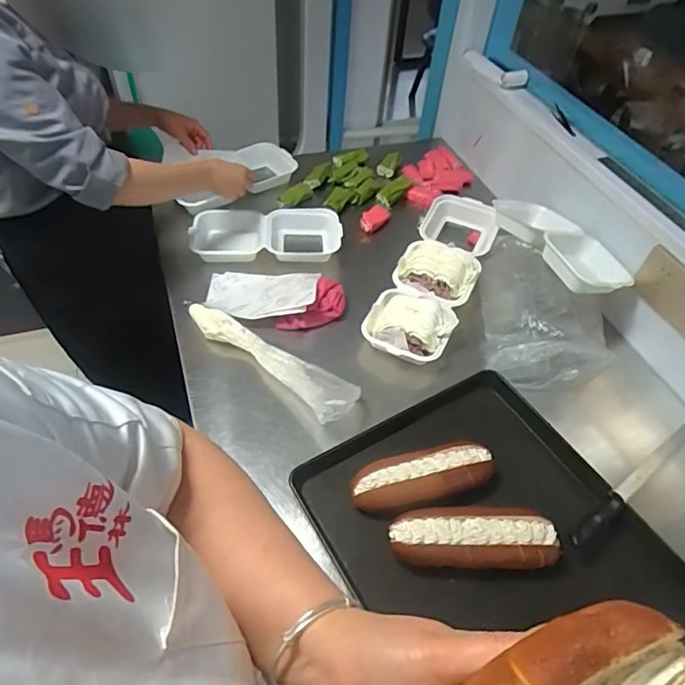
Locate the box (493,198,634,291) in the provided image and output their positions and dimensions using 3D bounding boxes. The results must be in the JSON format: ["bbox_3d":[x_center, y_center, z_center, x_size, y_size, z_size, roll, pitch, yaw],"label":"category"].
[{"bbox_3d":[0.394,-0.187,0.948,0.142,0.062,0.276,-10,52,-13],"label":"box"}]

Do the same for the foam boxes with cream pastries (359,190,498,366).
[{"bbox_3d":[0.177,-0.131,0.976,0.140,0.084,0.396,21,51,12],"label":"foam boxes with cream pastries"}]

